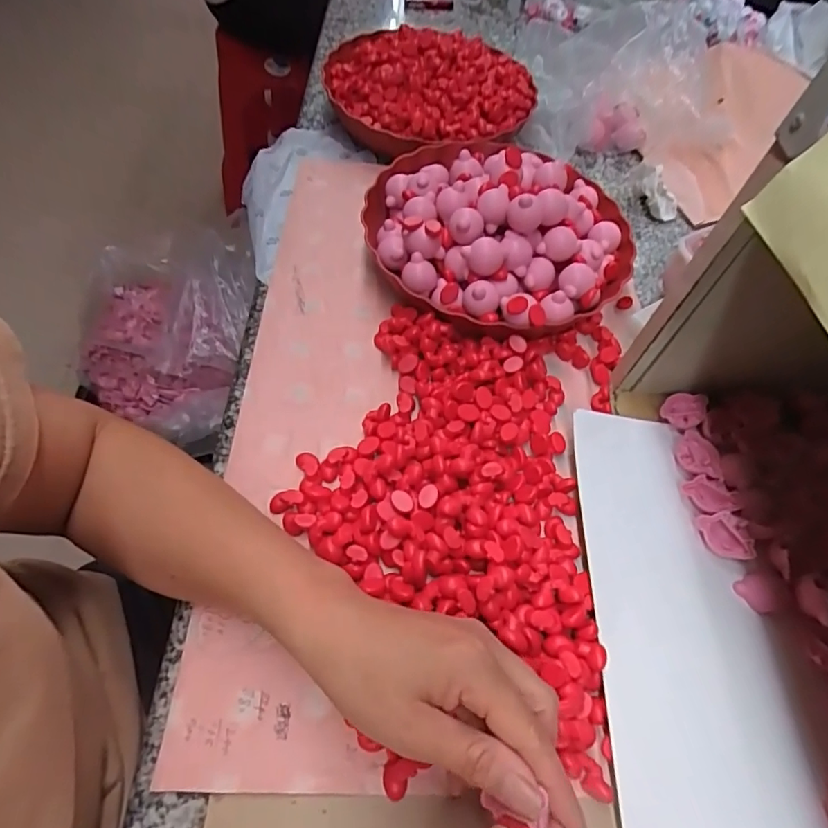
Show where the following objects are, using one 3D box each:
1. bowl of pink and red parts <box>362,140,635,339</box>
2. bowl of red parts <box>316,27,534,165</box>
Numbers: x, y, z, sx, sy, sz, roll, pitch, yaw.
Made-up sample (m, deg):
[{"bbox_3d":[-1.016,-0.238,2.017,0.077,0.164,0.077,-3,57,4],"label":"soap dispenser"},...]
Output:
[{"bbox_3d":[0.075,-0.173,0.453,0.230,0.073,0.225,3,58,-4],"label":"bowl of pink and red parts"},{"bbox_3d":[0.017,-0.377,0.583,0.216,0.074,0.207,3,58,-4],"label":"bowl of red parts"}]

